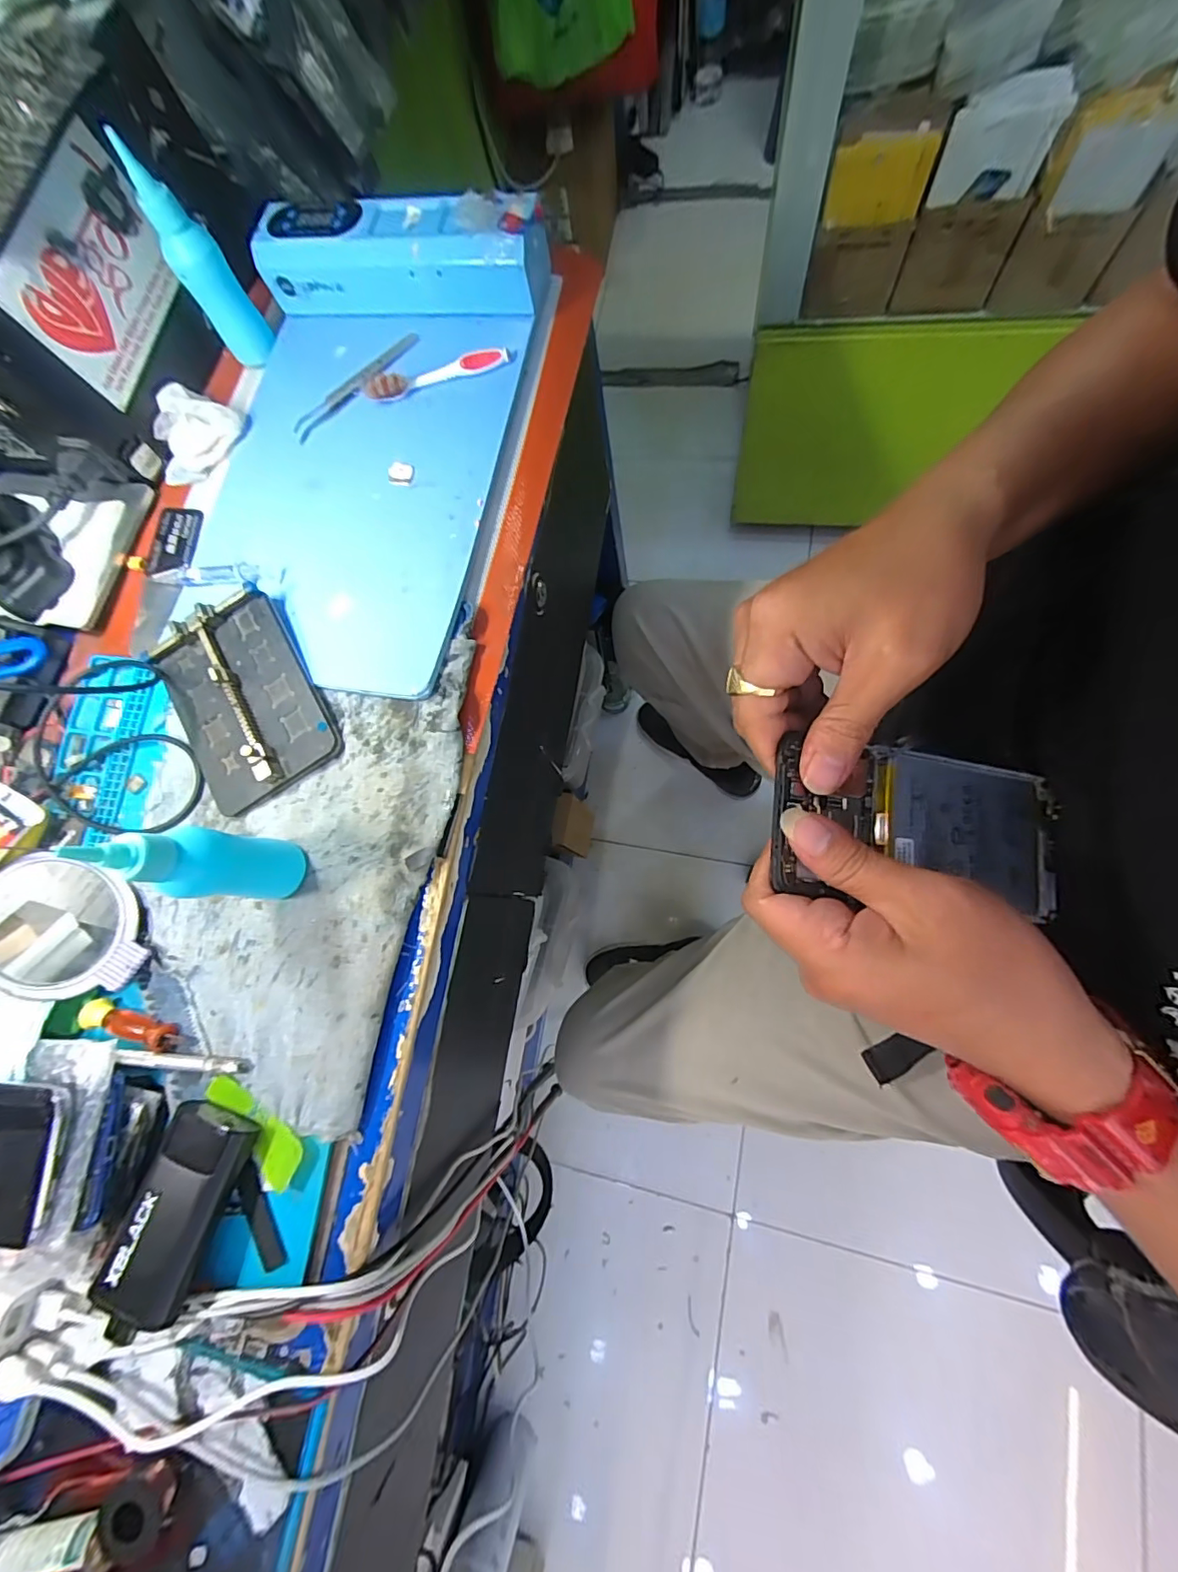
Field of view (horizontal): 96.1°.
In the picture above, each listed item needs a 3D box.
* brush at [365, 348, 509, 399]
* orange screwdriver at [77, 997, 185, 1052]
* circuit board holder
[{"bbox_3d":[-0.109,-0.292,0.372,0.106,0.016,0.018,-11,75,7],"label":"brush"},{"bbox_3d":[-0.264,0.138,0.304,0.059,0.014,0.014,14,79,12],"label":"orange screwdriver"},{"bbox_3d":[-0.221,-0.054,0.336,0.088,0.022,0.126,-32,74,1],"label":"circuit board holder"}]

